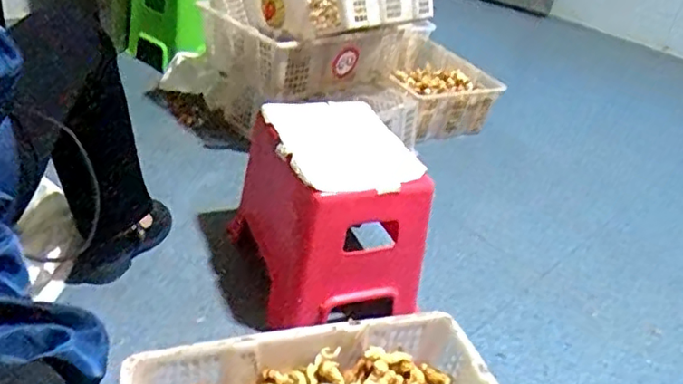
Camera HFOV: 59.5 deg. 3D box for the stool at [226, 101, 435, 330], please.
[{"bbox_3d":[-0.027,0.045,1.100,0.243,0.322,0.328,-8,37,-25],"label":"stool"}]

